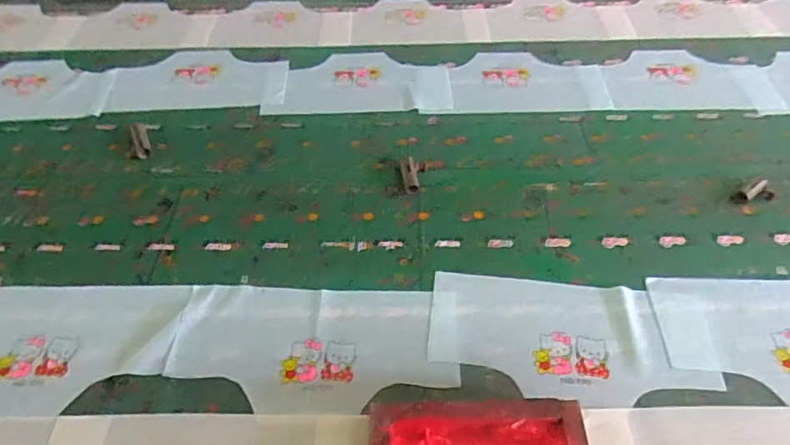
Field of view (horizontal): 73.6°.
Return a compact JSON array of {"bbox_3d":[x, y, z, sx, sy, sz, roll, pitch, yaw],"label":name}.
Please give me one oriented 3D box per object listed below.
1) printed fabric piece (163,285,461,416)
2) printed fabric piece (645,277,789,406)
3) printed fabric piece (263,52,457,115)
[{"bbox_3d":[-0.096,0.142,0.612,0.318,0.005,0.155,3,48,3],"label":"printed fabric piece"},{"bbox_3d":[0.466,0.131,0.611,0.303,0.007,0.157,1,48,1],"label":"printed fabric piece"},{"bbox_3d":[-0.066,-0.251,0.939,0.321,0.008,0.166,1,48,1],"label":"printed fabric piece"}]

